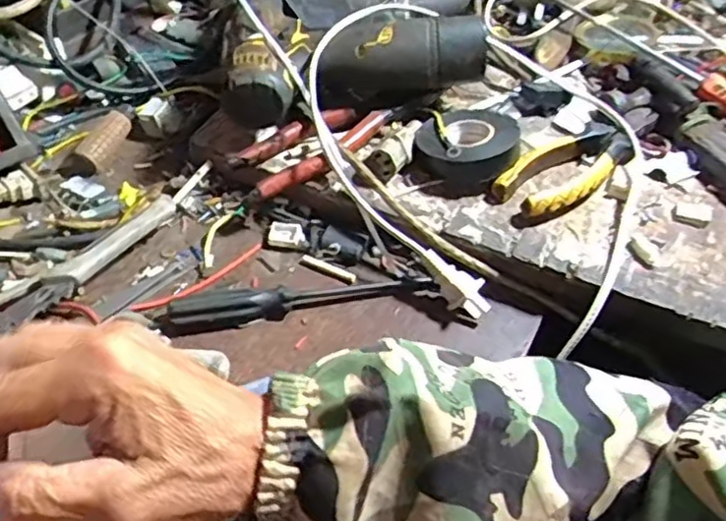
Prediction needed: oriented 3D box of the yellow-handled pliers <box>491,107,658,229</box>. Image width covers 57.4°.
[{"bbox_3d":[0.164,-0.078,0.494,0.172,0.019,0.056,-34,59,-28],"label":"yellow-handled pliers"}]

